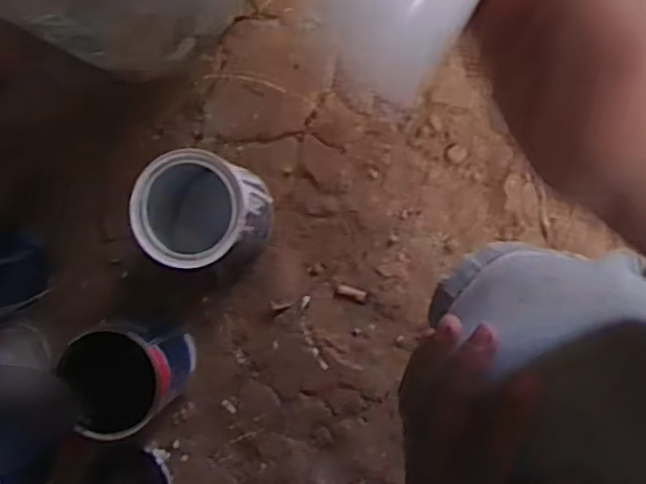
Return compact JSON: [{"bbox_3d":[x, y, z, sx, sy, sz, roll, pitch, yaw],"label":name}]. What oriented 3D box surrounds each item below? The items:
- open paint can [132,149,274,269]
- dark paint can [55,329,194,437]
[{"bbox_3d":[-0.121,-0.029,0.710,0.119,0.165,0.104,-4,90,5],"label":"open paint can"},{"bbox_3d":[-0.196,0.138,0.736,0.115,0.124,0.104,-19,89,5],"label":"dark paint can"}]

